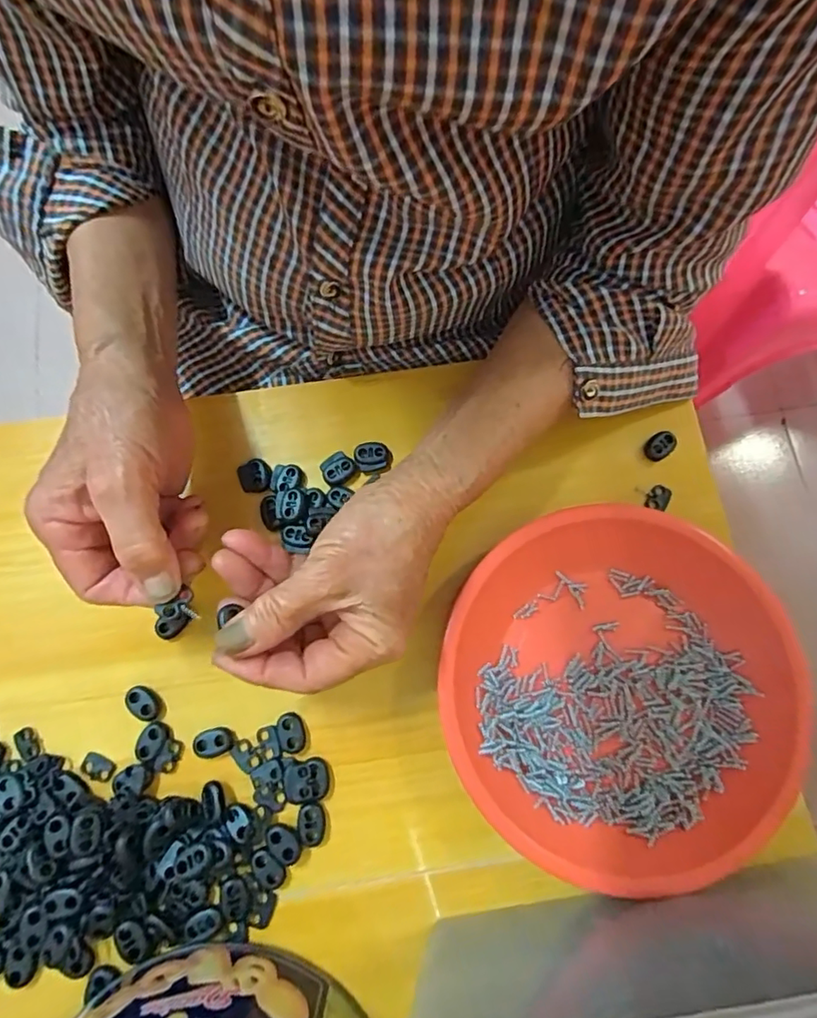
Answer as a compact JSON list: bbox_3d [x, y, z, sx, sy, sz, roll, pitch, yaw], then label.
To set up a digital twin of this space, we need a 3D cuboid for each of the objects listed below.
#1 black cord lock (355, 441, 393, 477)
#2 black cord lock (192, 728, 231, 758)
[{"bbox_3d":[-0.022,-0.032,0.350,0.023,0.007,0.019,-10,77,-1],"label":"black cord lock"},{"bbox_3d":[-0.112,0.133,0.311,0.021,0.004,0.015,-19,77,-3],"label":"black cord lock"}]

